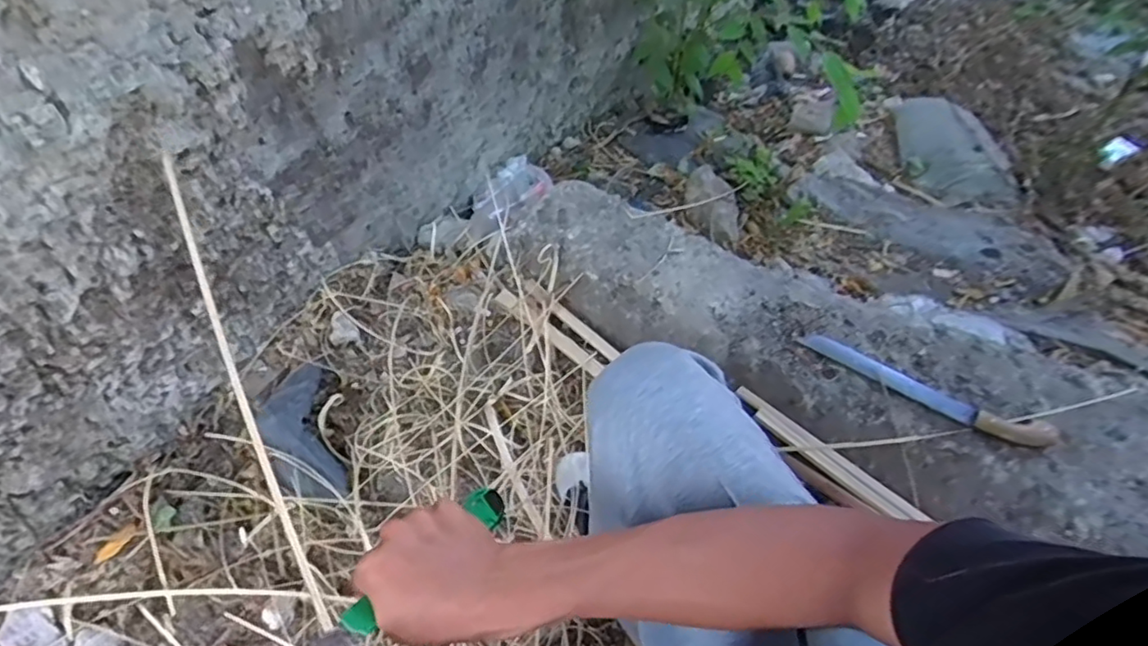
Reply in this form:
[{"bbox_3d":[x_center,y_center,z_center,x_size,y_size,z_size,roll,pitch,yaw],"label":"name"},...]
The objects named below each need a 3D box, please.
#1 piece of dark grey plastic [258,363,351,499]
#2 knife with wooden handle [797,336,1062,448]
[{"bbox_3d":[-0.366,0.150,0.832,0.085,0.070,0.183,-17,82,-9],"label":"piece of dark grey plastic"},{"bbox_3d":[0.471,0.091,0.835,0.325,0.022,0.044,24,62,15],"label":"knife with wooden handle"}]

